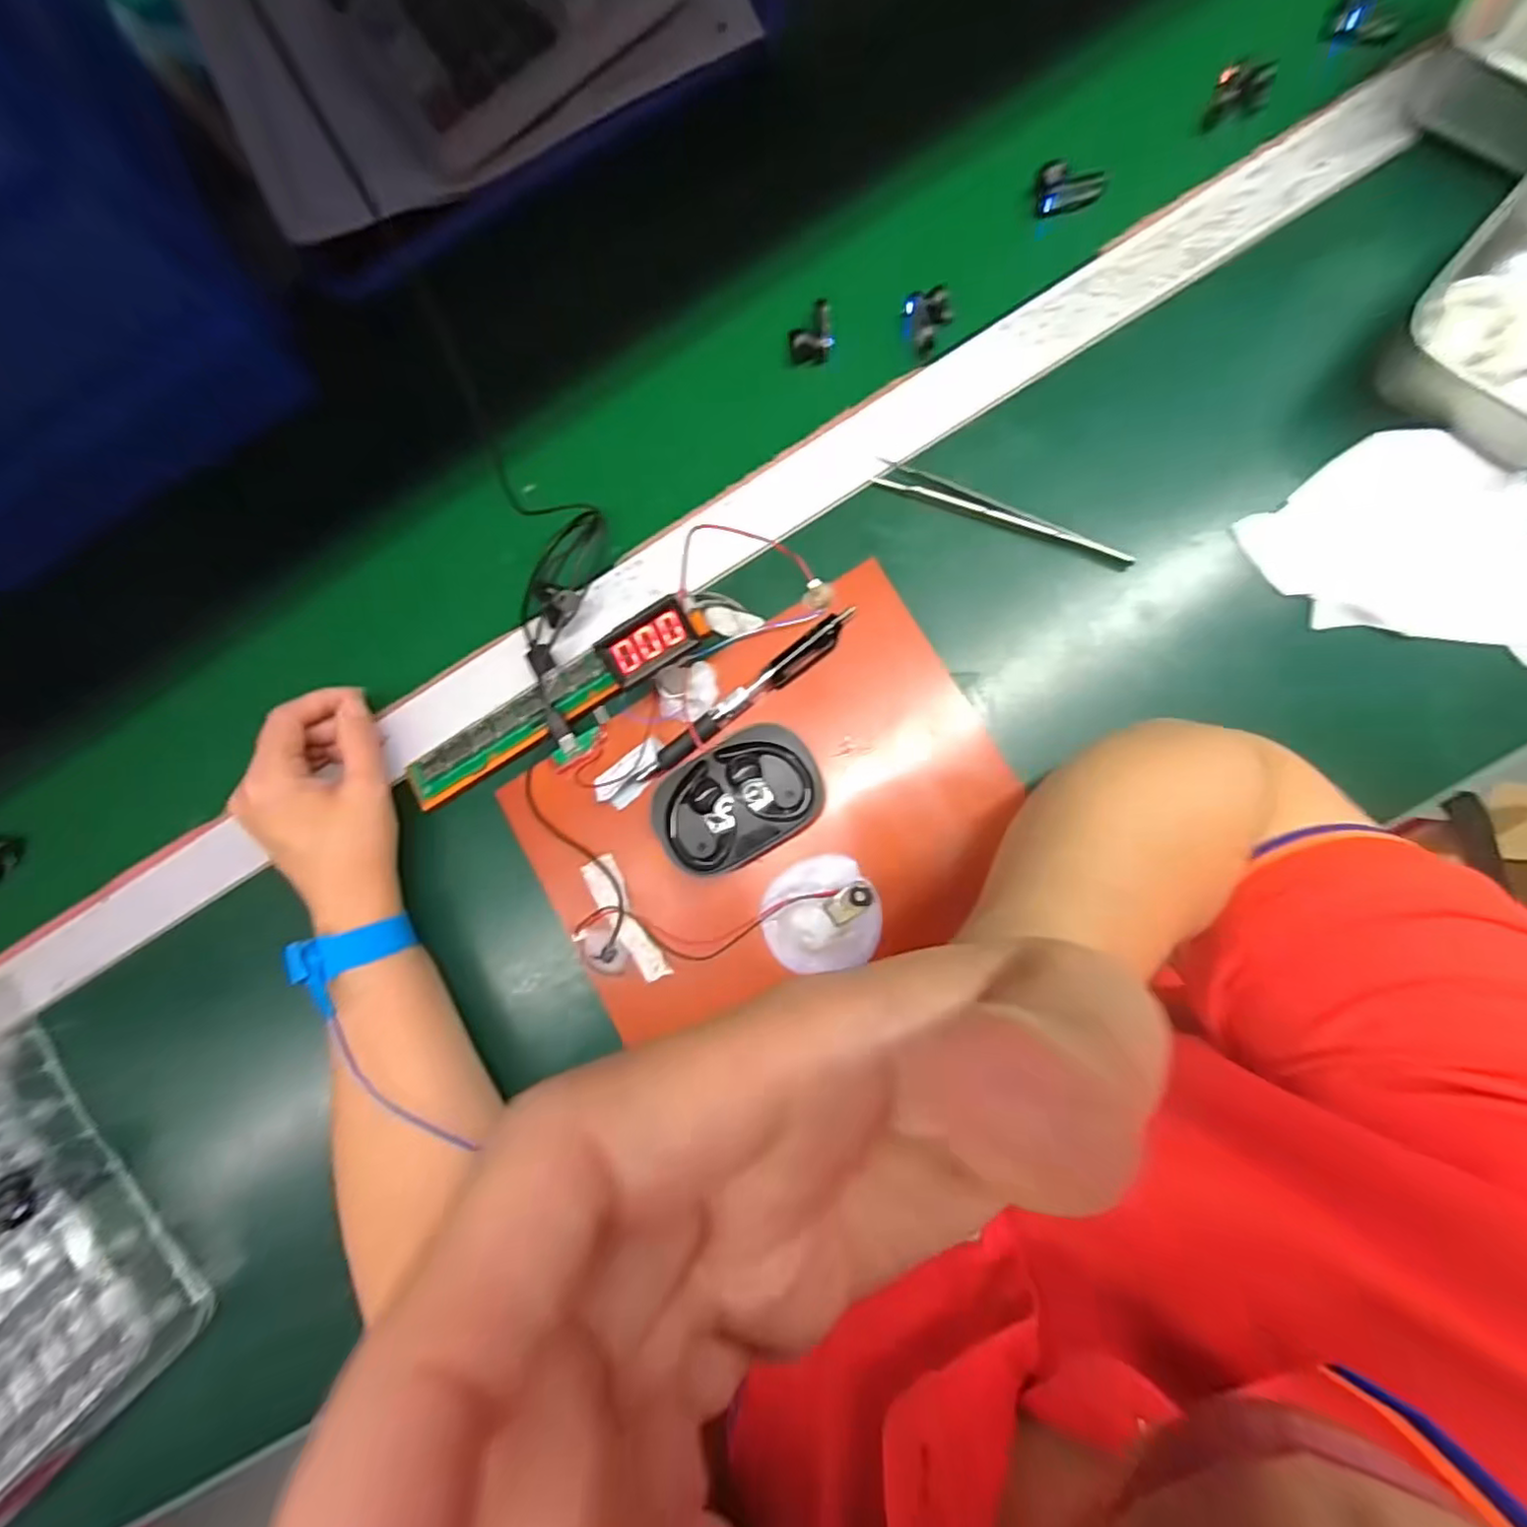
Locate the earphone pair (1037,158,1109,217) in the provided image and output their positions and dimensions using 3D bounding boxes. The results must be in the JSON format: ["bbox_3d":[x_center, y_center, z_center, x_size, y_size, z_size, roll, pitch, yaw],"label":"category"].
[{"bbox_3d":[0.175,-0.327,0.366,0.037,0.015,0.018,9,86,8],"label":"earphone pair"}]

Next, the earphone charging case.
[{"bbox_3d":[-0.012,0.019,0.338,0.086,0.028,0.059,-32,82,4],"label":"earphone charging case"}]

